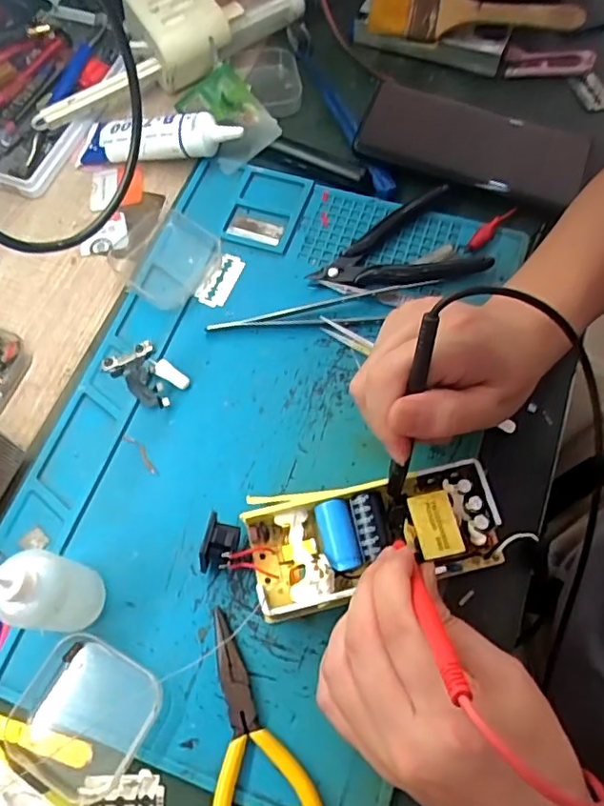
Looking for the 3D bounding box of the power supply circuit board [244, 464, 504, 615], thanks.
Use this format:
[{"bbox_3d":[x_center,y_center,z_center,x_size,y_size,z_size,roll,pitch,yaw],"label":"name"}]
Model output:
[{"bbox_3d":[0.039,0.072,0.319,0.131,0.026,0.064,-12,66,0],"label":"power supply circuit board"}]

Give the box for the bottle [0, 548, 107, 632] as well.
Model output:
[{"bbox_3d":[-0.120,0.092,0.285,0.029,0.081,0.034,9,67,6],"label":"bottle"}]

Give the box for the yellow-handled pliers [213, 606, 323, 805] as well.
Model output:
[{"bbox_3d":[-0.024,0.168,0.287,0.052,0.011,0.127,-13,66,-5],"label":"yellow-handled pliers"}]

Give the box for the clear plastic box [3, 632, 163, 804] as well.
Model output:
[{"bbox_3d":[-0.110,0.157,0.296,0.067,0.015,0.064,26,68,12],"label":"clear plastic box"}]

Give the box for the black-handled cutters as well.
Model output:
[{"bbox_3d":[0.061,-0.107,0.403,0.115,0.009,0.070,-12,66,-5],"label":"black-handled cutters"}]

